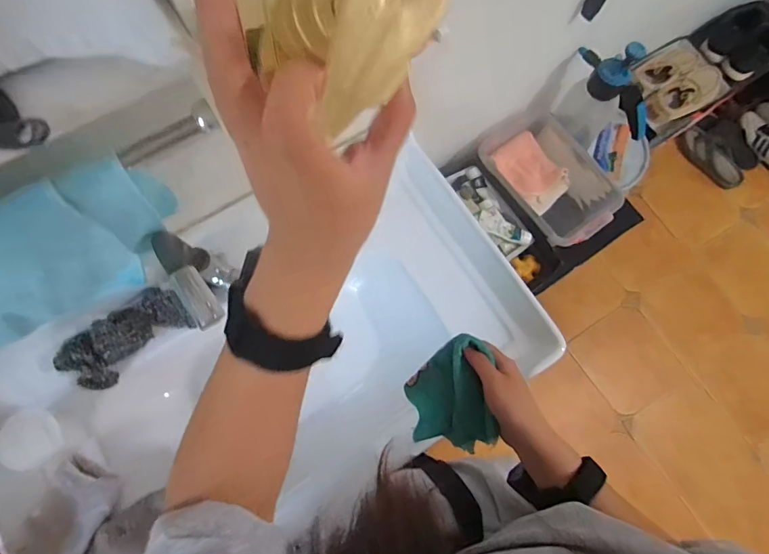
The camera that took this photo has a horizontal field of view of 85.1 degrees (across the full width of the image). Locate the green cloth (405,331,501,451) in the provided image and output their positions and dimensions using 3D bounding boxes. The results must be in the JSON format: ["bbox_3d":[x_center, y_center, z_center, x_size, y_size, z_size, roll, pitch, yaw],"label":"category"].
[{"bbox_3d":[0.072,0.131,0.476,0.103,0.021,0.120,-12,83,37],"label":"green cloth"}]

